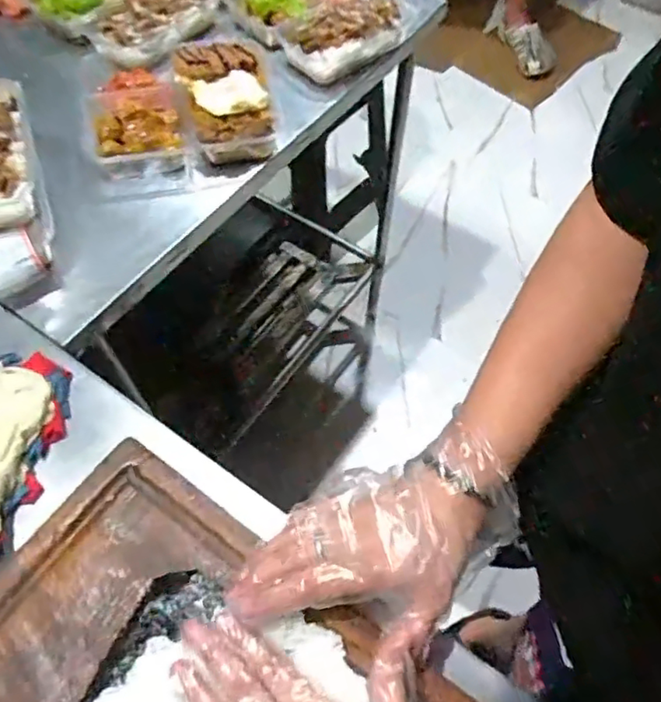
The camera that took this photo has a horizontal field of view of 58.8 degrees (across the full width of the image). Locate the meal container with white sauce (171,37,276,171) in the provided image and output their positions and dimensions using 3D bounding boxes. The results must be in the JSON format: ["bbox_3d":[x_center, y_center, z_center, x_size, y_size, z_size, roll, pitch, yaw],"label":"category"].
[{"bbox_3d":[-0.121,-0.289,0.668,0.101,0.052,0.172,-10,60,-7],"label":"meal container with white sauce"}]

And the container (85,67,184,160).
[{"bbox_3d":[-0.221,-0.258,0.661,0.100,0.041,0.138,-15,60,-10],"label":"container"}]

